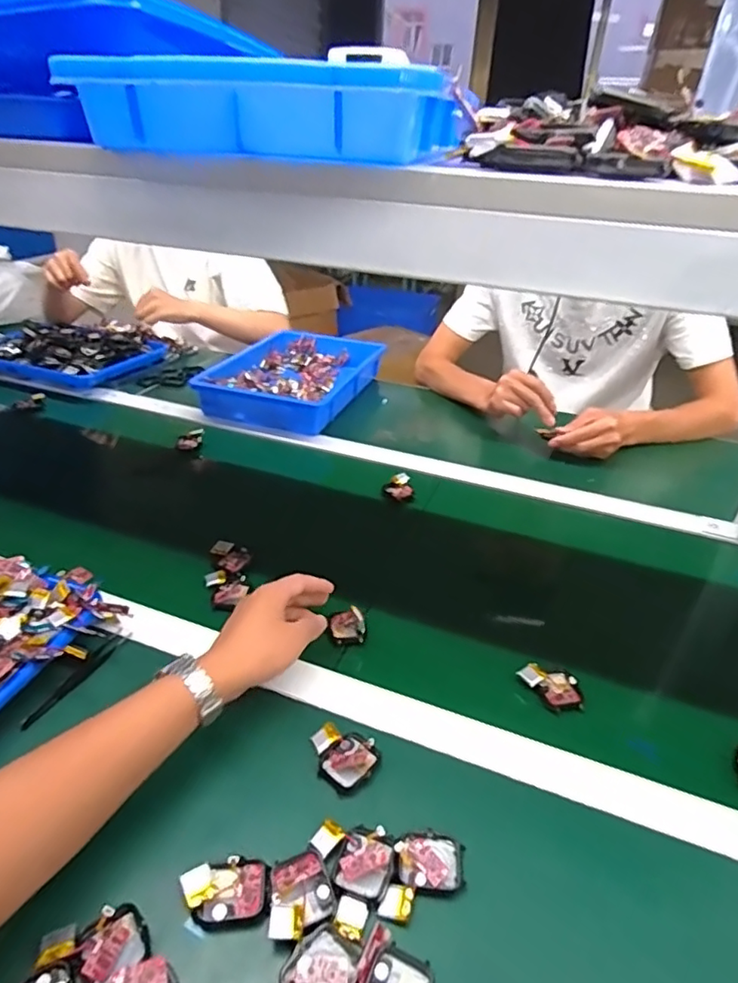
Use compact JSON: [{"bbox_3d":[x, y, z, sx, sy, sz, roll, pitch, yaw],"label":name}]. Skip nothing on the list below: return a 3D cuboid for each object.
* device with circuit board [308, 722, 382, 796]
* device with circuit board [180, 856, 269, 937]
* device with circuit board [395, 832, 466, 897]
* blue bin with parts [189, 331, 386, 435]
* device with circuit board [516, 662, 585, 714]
[{"bbox_3d":[-0.023,0.214,0.465,0.054,0.013,0.043,25,39,30],"label":"device with circuit board"},{"bbox_3d":[-0.093,0.263,0.377,0.052,0.018,0.037,-6,34,-14],"label":"device with circuit board"},{"bbox_3d":[0.043,0.258,0.400,0.048,0.006,0.039,3,34,0],"label":"device with circuit board"},{"bbox_3d":[-0.124,-0.215,1.052,0.225,0.055,0.347,14,34,16],"label":"blue bin with parts"},{"bbox_3d":[0.173,0.180,0.535,0.040,0.013,0.058,-25,42,-36],"label":"device with circuit board"}]

